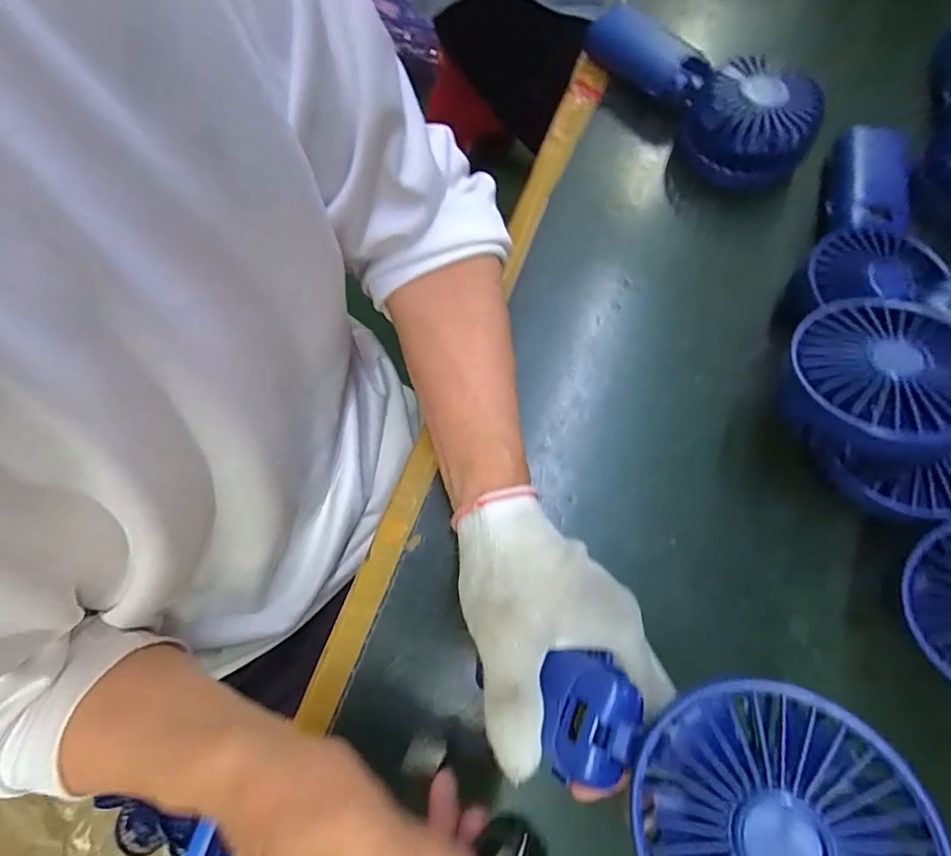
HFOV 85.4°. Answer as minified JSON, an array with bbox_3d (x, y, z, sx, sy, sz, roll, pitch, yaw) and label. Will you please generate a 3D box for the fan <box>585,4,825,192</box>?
[{"bbox_3d":[0.160,-0.249,0.376,0.074,0.046,0.187,-36,77,-8],"label":"fan"}]

